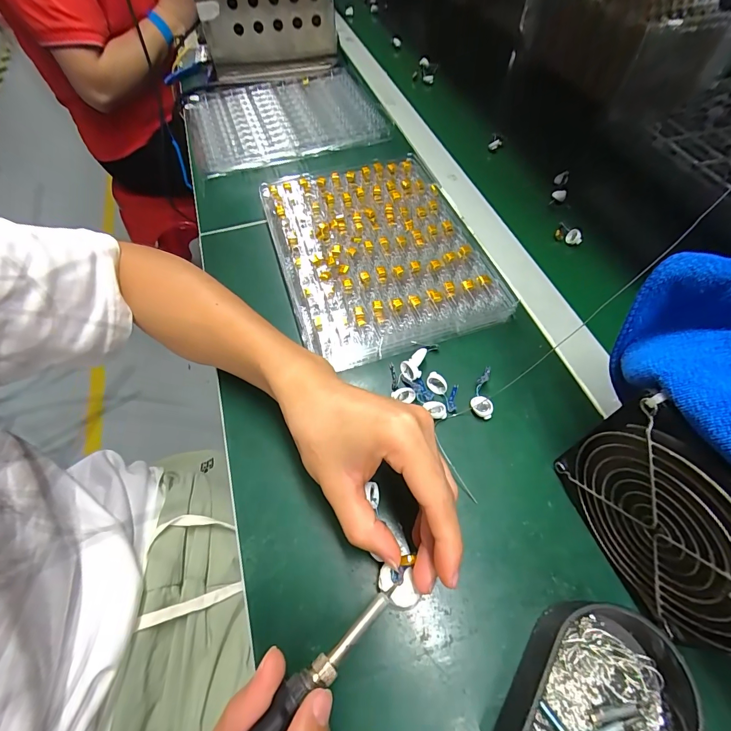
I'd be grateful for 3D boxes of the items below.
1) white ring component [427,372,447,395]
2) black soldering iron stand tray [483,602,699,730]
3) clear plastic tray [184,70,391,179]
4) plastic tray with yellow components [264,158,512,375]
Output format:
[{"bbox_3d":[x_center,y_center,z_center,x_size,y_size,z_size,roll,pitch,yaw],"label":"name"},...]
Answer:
[{"bbox_3d":[0.060,0.015,0.315,0.010,0.011,0.019,-36,67,-18],"label":"white ring component"},{"bbox_3d":[0.131,0.182,0.197,0.091,0.037,0.105,32,66,17],"label":"black soldering iron stand tray"},{"bbox_3d":[-0.118,-0.355,0.541,0.257,0.030,0.187,-16,62,-8],"label":"clear plastic tray"},{"bbox_3d":[0.010,-0.124,0.388,0.194,0.020,0.250,-17,62,-9],"label":"plastic tray with yellow components"}]

